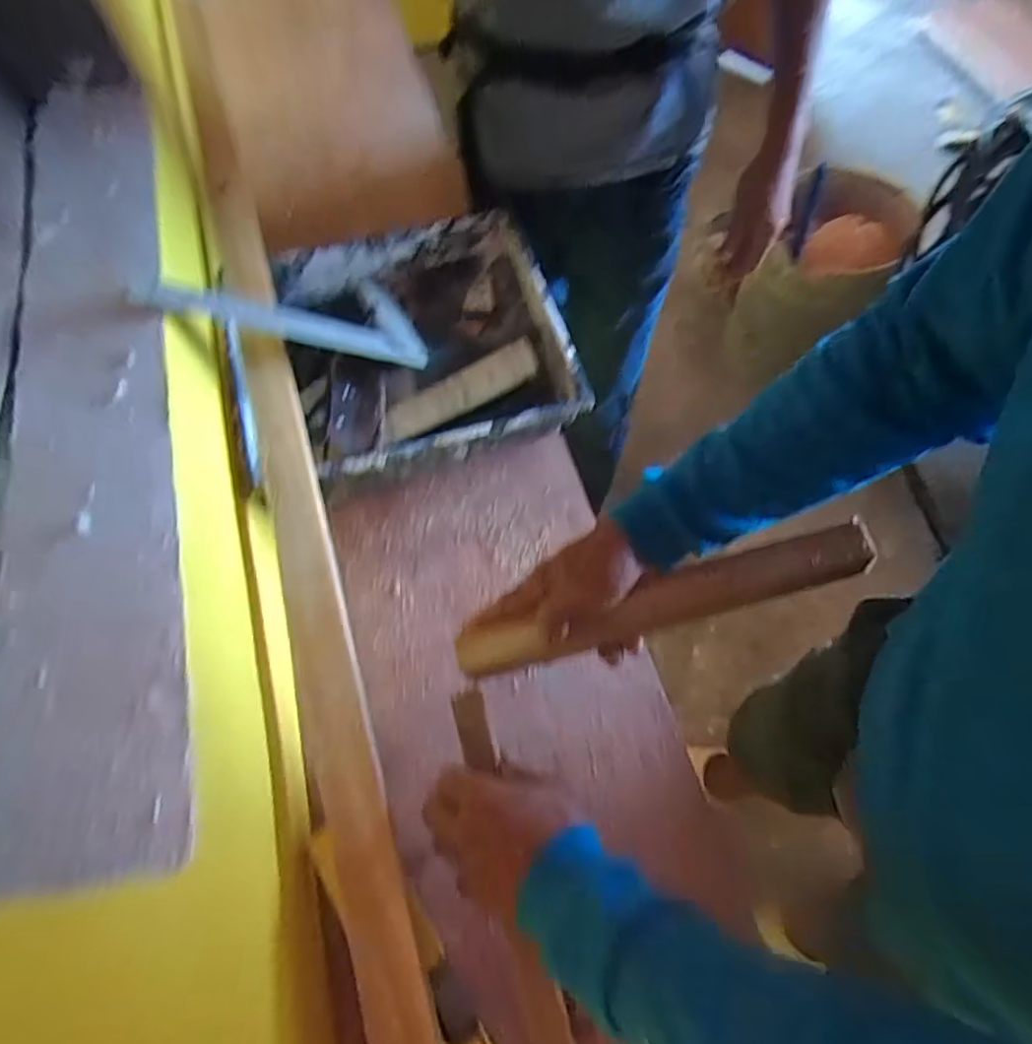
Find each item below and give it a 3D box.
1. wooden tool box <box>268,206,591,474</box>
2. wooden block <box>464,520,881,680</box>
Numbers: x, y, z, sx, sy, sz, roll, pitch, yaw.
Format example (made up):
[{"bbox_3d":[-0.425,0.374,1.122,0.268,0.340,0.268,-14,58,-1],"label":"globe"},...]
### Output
[{"bbox_3d":[-0.096,-0.186,0.616,0.282,0.078,0.288,-16,65,-6],"label":"wooden tool box"},{"bbox_3d":[0.099,0.060,0.437,0.293,0.029,0.036,-18,64,8],"label":"wooden block"}]

